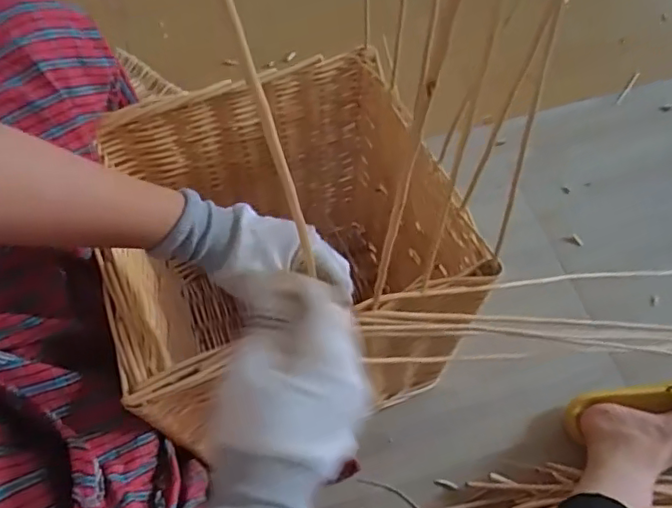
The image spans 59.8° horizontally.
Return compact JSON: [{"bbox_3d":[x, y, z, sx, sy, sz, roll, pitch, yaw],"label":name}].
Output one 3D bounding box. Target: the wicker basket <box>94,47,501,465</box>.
[{"bbox_3d":[-0.052,0.035,0.677,0.322,0.350,0.314,-19,62,-9],"label":"wicker basket"}]

